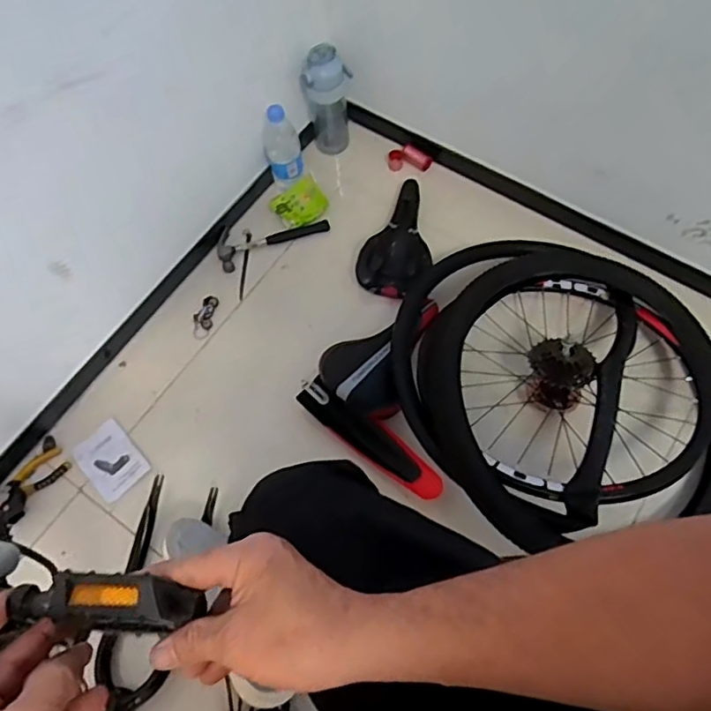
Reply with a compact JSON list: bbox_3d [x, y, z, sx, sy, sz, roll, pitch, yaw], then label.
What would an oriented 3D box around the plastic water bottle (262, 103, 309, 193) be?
[{"bbox_3d":[-0.142,-0.406,1.184,0.067,0.187,0.066,-24,67,-8],"label":"plastic water bottle"}]

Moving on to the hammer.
[{"bbox_3d":[-0.175,-0.251,1.229,0.228,0.022,0.092,-22,67,-7],"label":"hammer"}]

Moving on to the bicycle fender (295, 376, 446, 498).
[{"bbox_3d":[0.021,0.137,1.025,0.302,0.054,0.066,35,72,16],"label":"bicycle fender"}]

